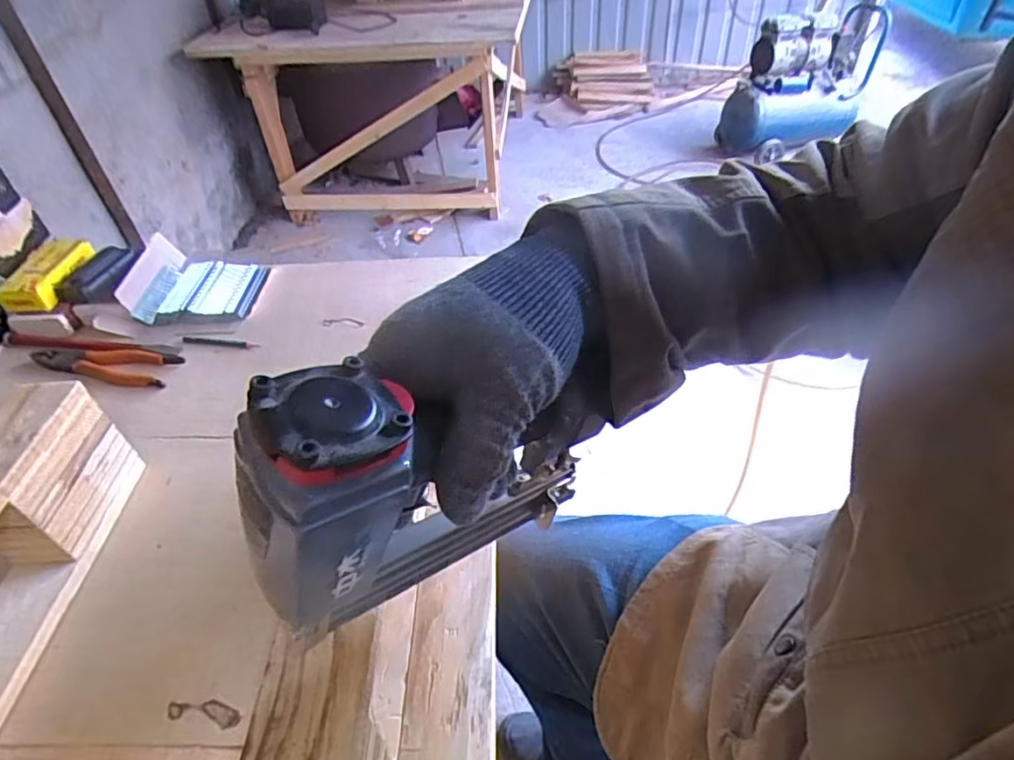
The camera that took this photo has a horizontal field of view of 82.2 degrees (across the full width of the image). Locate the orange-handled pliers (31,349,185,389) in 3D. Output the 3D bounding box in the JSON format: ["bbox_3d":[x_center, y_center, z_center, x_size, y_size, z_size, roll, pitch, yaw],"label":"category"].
[{"bbox_3d":[-0.486,-0.017,0.693,0.181,0.011,0.055,1,44,6],"label":"orange-handled pliers"}]

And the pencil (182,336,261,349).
[{"bbox_3d":[-0.357,-0.045,0.723,0.099,0.008,0.012,4,45,9],"label":"pencil"}]

